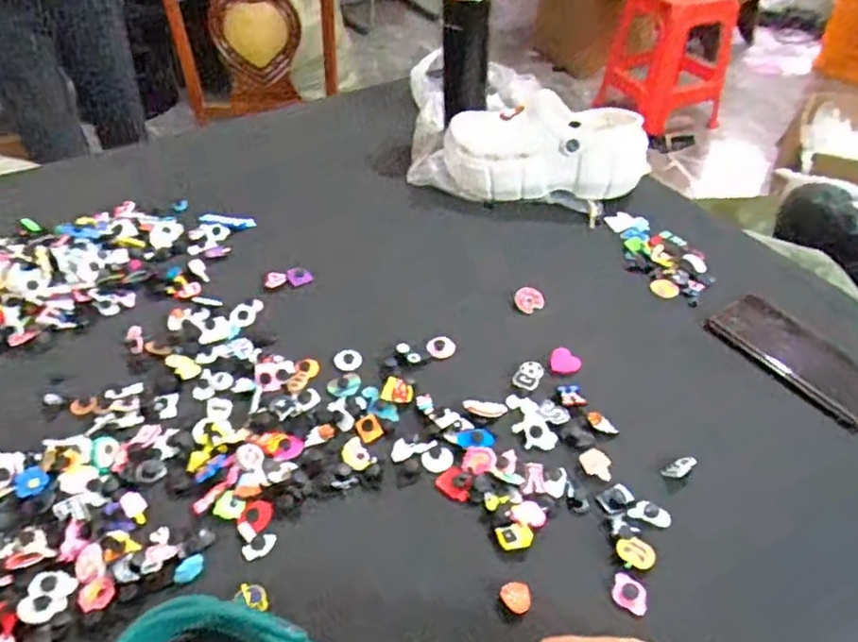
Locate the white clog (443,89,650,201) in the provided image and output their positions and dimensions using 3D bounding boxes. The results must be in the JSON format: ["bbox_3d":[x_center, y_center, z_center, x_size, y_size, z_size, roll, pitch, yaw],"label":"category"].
[{"bbox_3d":[0.146,-0.216,0.806,0.249,0.104,0.087,5,44,5],"label":"white clog"}]

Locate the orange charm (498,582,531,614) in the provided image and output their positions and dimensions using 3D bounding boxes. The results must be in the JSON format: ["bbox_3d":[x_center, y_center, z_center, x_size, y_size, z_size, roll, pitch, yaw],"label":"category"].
[{"bbox_3d":[0.061,0.191,0.443,0.018,0.013,0.021,-28,51,-26],"label":"orange charm"}]

